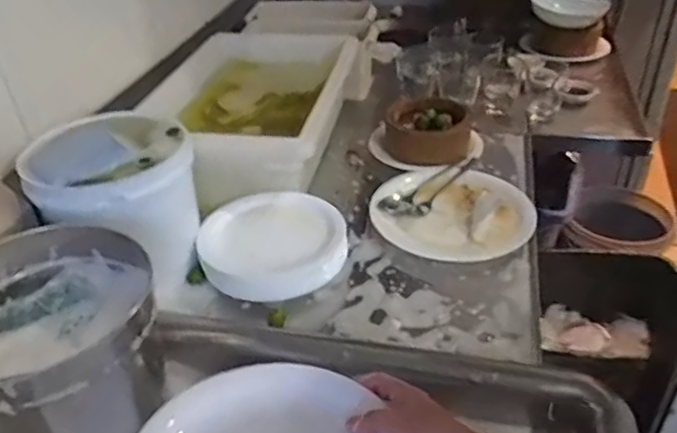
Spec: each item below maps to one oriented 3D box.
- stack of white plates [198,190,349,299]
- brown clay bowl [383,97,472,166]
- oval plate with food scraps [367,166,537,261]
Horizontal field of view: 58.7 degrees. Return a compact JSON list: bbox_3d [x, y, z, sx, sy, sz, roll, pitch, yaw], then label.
[{"bbox_3d":[-0.086,0.032,0.780,0.184,0.055,0.158,-4,37,-4],"label":"stack of white plates"},{"bbox_3d":[0.148,-0.137,1.003,0.138,0.088,0.104,6,37,9],"label":"brown clay bowl"},{"bbox_3d":[0.159,-0.013,0.858,0.220,0.036,0.200,6,37,9],"label":"oval plate with food scraps"}]

